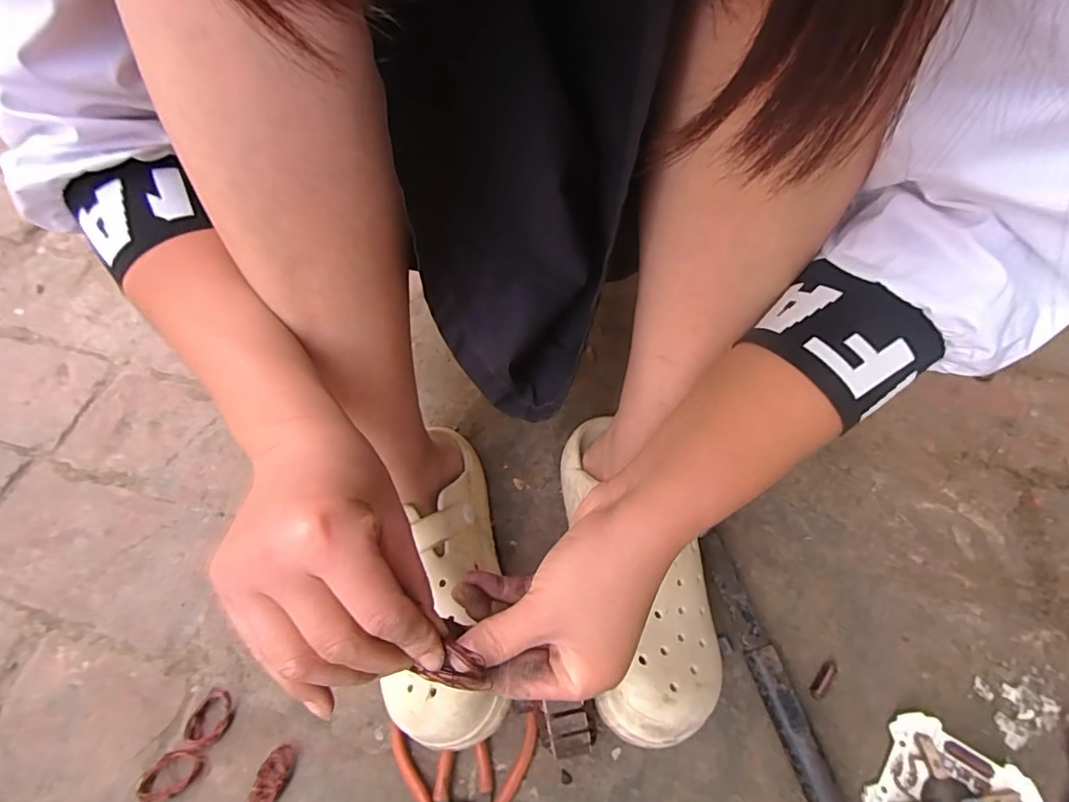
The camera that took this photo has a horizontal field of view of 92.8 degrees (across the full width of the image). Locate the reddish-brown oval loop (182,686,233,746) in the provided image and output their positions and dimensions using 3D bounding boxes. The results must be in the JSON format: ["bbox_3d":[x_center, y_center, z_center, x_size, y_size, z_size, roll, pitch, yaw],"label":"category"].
[{"bbox_3d":[-0.251,0.247,0.394,0.029,0.008,0.039,16,62,11],"label":"reddish-brown oval loop"}]

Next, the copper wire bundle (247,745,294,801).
[{"bbox_3d":[-0.196,0.280,0.377,0.021,0.004,0.043,11,61,8],"label":"copper wire bundle"}]

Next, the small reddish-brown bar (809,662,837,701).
[{"bbox_3d":[0.226,0.218,0.396,0.010,0.009,0.031,39,68,21],"label":"small reddish-brown bar"}]

